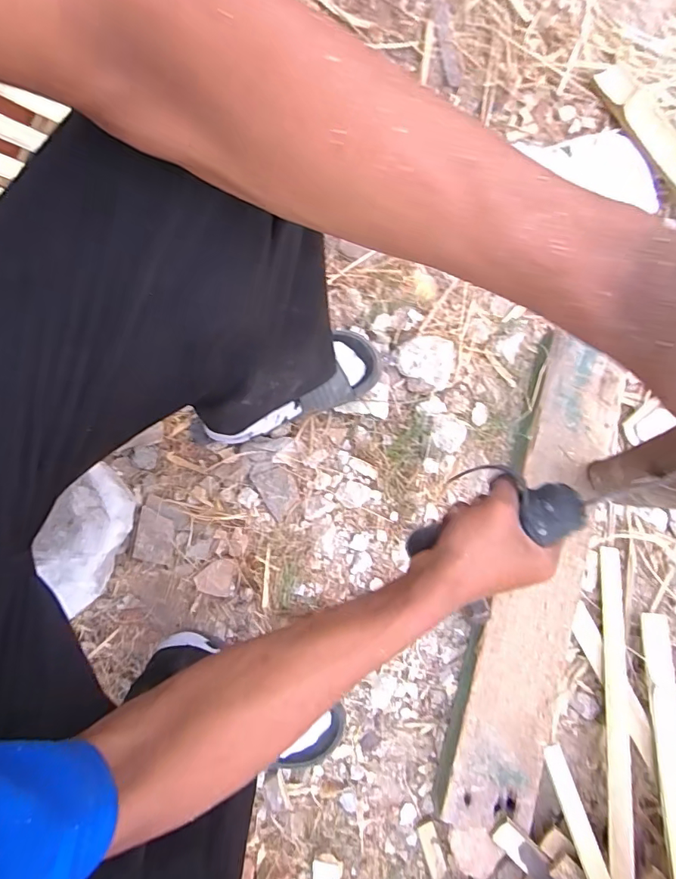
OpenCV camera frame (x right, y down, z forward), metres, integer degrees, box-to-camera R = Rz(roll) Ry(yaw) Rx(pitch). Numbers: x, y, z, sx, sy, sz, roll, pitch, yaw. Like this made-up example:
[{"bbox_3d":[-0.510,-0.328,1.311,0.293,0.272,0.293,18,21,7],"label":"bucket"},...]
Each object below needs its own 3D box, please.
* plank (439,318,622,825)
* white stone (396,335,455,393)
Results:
[{"bbox_3d":[0.268,0.177,0.605,0.137,0.028,0.626,17,82,1],"label":"plank"},{"bbox_3d":[0.126,-0.113,0.663,0.084,0.040,0.076,23,83,7],"label":"white stone"}]

